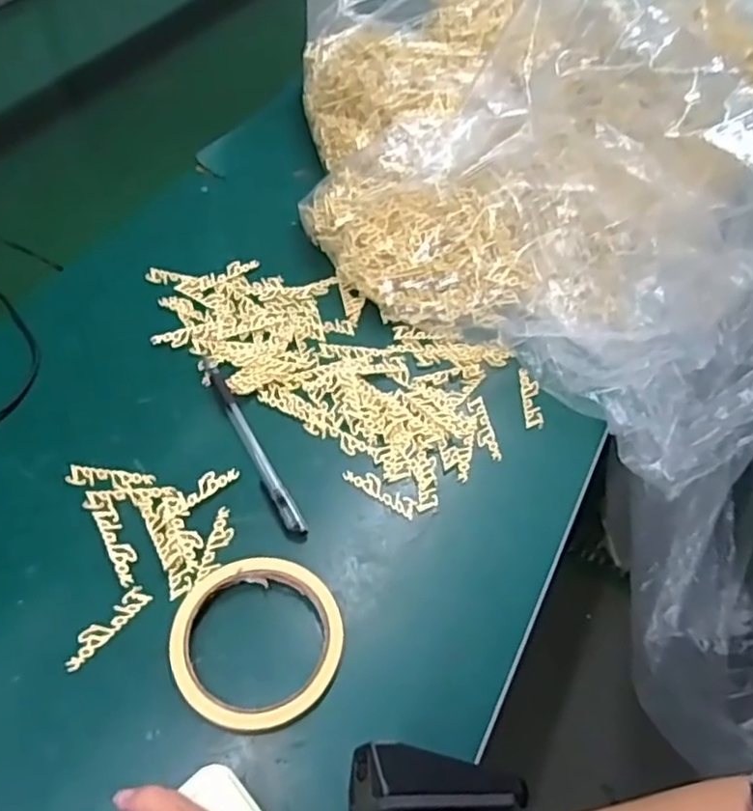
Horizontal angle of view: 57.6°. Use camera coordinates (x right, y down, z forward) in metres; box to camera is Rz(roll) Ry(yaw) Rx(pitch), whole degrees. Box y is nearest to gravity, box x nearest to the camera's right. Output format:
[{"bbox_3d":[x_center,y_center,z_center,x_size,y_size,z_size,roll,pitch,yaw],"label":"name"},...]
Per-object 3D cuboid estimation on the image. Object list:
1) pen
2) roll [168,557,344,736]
[{"bbox_3d":[-0.088,0.022,0.471,0.011,0.007,0.157,-23,58,-20],"label":"pen"},{"bbox_3d":[-0.066,0.131,0.383,0.092,0.015,0.092,2,53,-3],"label":"roll"}]

